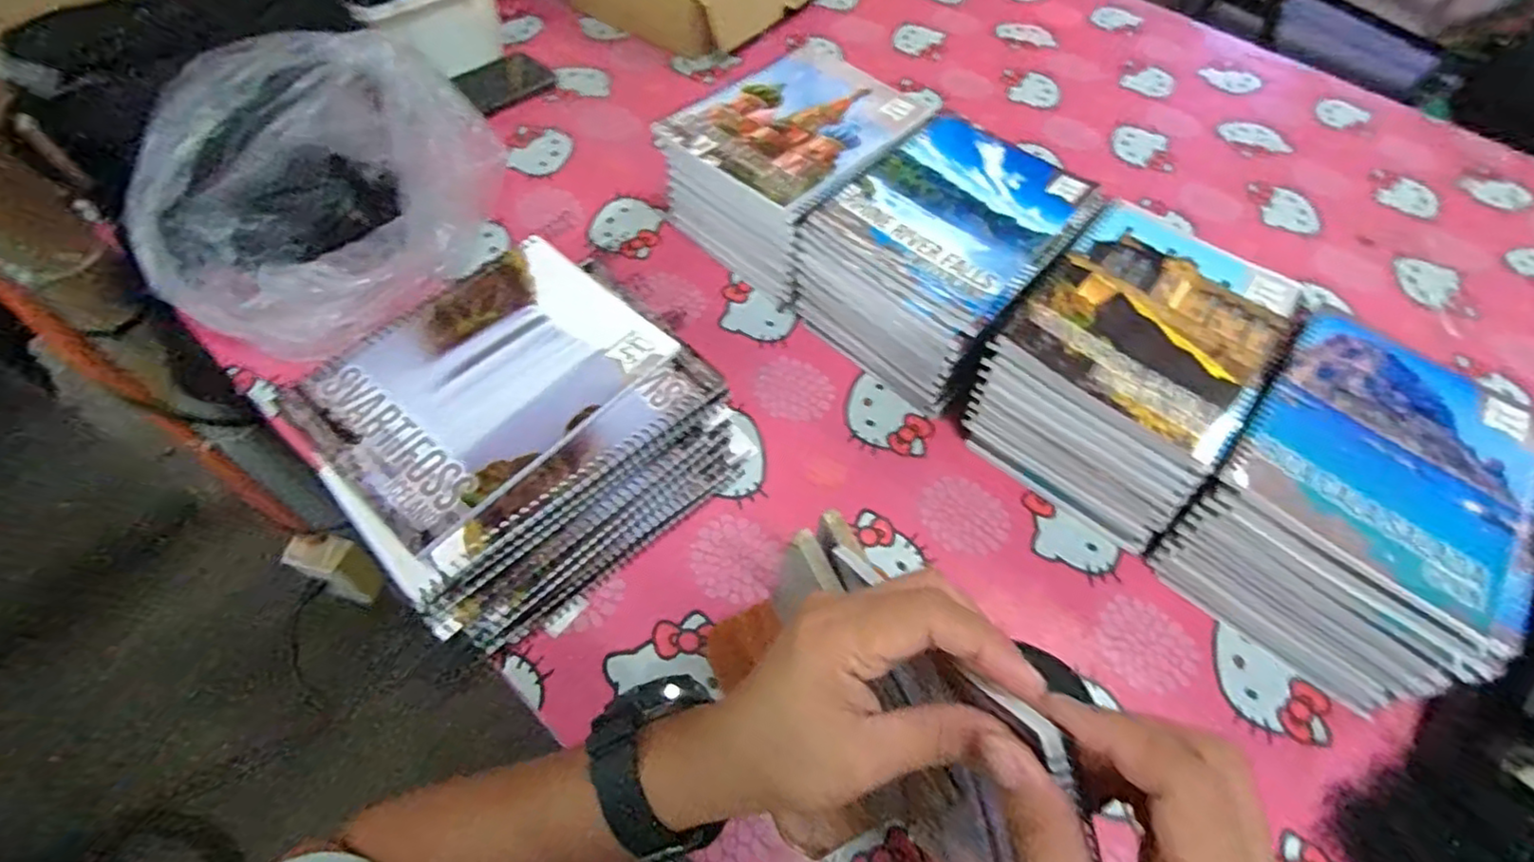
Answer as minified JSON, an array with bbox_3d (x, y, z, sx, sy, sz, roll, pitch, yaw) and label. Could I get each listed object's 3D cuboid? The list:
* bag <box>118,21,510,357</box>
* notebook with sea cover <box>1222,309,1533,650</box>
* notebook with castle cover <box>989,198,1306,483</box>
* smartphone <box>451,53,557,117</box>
[{"bbox_3d":[-0.356,-0.200,0.553,0.200,0.138,0.275,16,58,7],"label":"bag"},{"bbox_3d":[0.399,0.011,0.414,0.158,0.015,0.186,38,62,19],"label":"notebook with sea cover"},{"bbox_3d":[0.277,-0.083,0.465,0.154,0.014,0.197,36,62,18],"label":"notebook with castle cover"},{"bbox_3d":[-0.297,-0.396,0.745,0.060,0.008,0.118,40,52,-1],"label":"smartphone"}]

